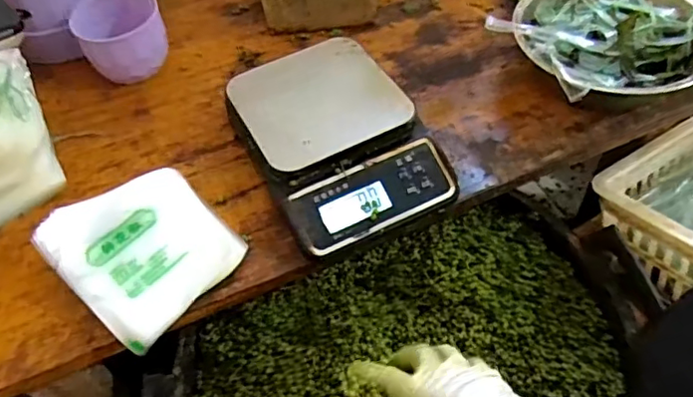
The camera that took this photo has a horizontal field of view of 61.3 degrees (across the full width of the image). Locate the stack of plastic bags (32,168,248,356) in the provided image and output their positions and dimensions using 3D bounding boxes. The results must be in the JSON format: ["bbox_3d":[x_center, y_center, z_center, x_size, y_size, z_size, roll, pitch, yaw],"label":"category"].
[{"bbox_3d":[-0.169,0.041,0.498,0.152,0.038,0.132,36,63,26],"label":"stack of plastic bags"}]

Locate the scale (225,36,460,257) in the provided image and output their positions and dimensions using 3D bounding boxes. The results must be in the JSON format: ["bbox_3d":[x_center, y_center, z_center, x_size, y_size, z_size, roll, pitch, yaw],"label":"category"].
[{"bbox_3d":[-0.012,-0.057,0.542,0.150,0.053,0.208,-24,56,-14],"label":"scale"}]

